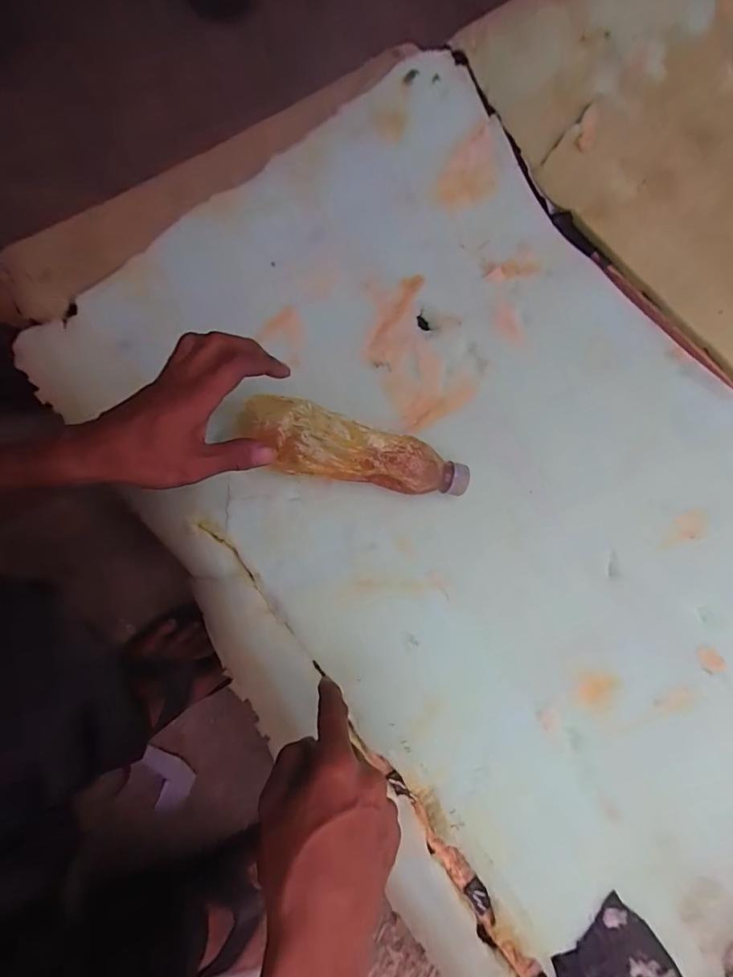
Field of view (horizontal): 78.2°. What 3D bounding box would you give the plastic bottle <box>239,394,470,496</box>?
[{"bbox_3d":[-0.009,-0.033,0.434,0.218,0.045,0.059,16,75,-6],"label":"plastic bottle"}]

